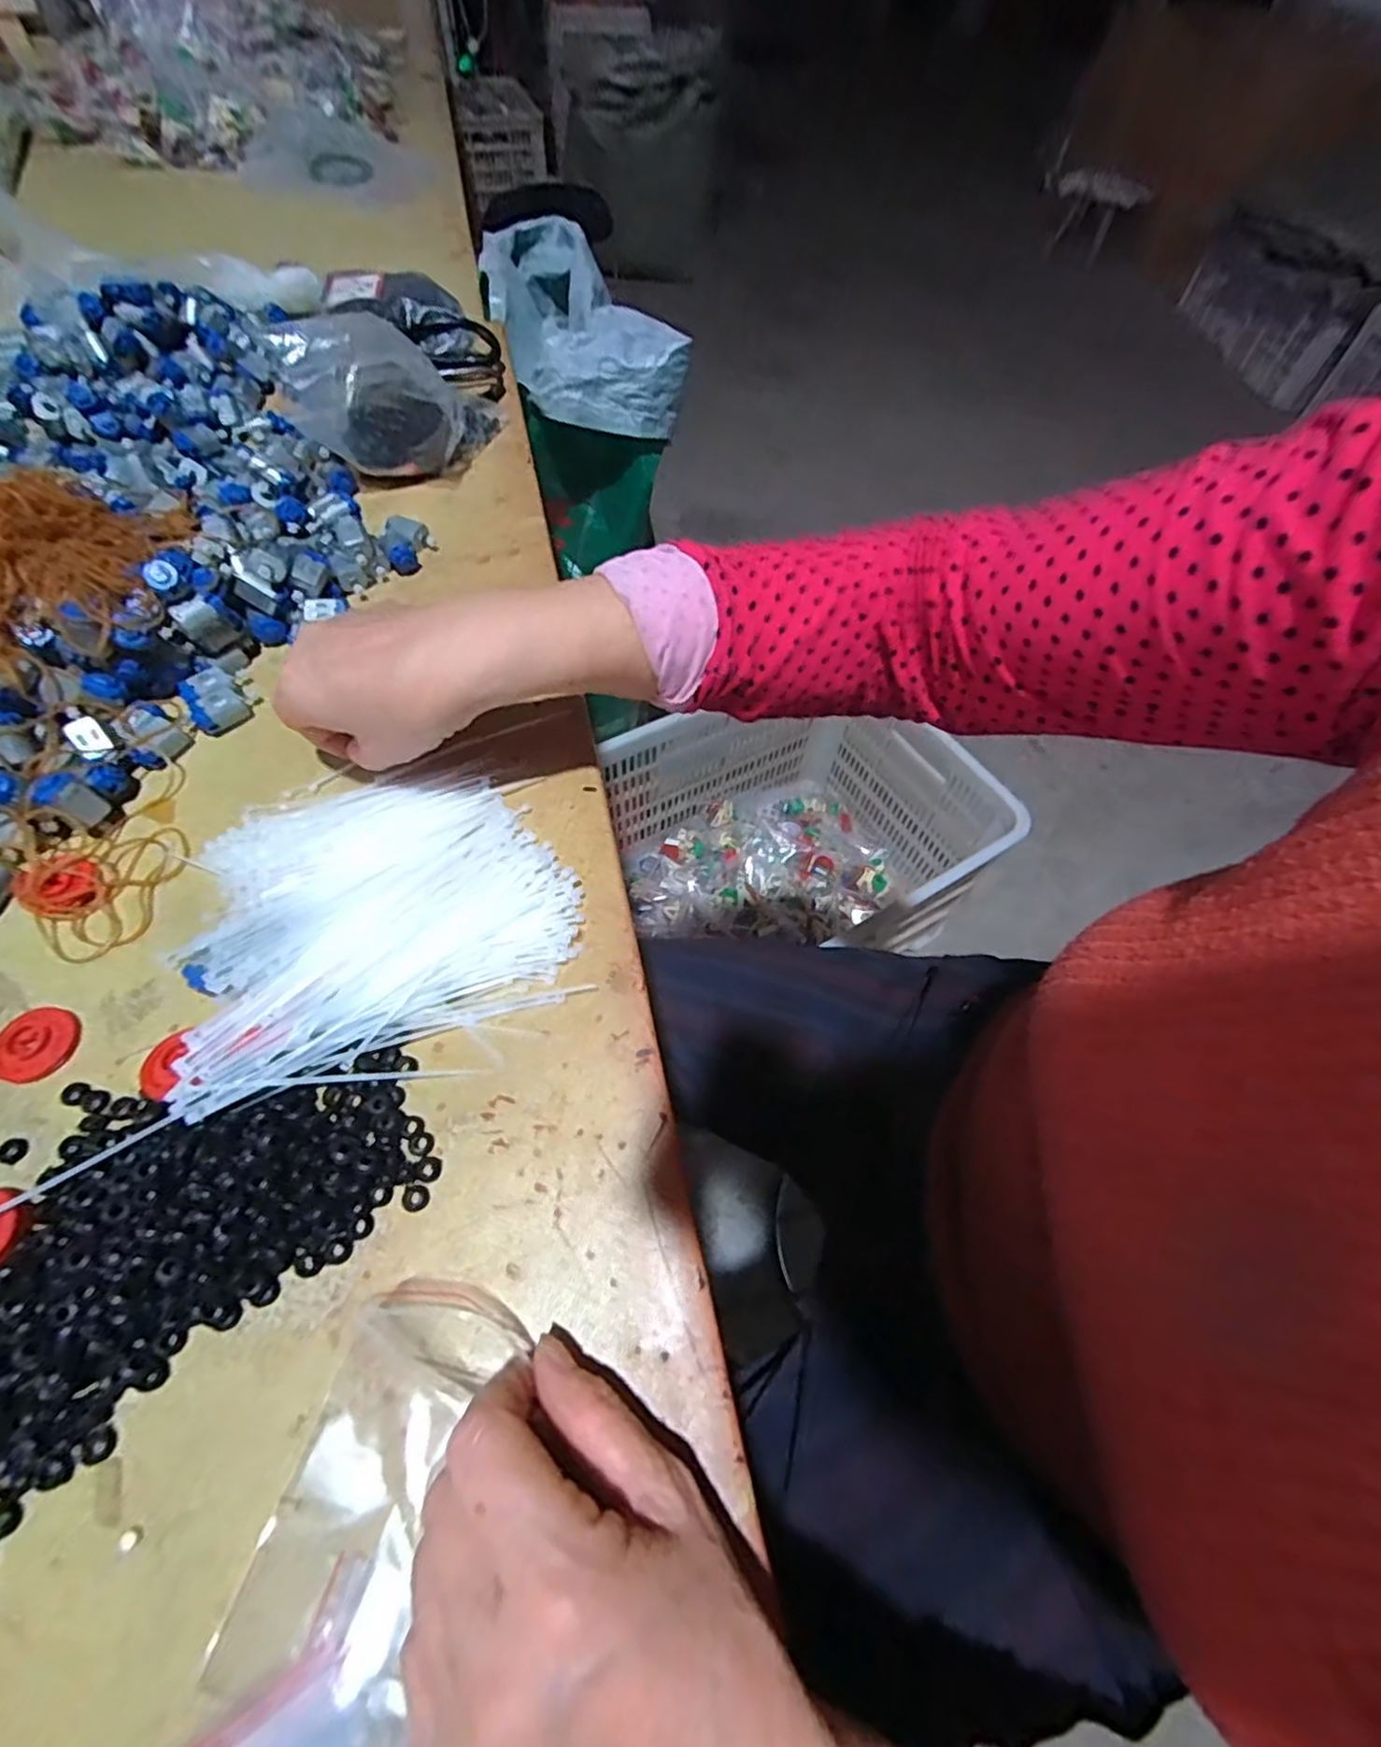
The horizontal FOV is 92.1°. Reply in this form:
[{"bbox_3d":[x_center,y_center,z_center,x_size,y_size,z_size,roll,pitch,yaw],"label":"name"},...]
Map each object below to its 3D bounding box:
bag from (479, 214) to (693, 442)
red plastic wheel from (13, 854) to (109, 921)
[{"bbox_3d":[-0.145,-0.612,0.718,0.141,0.065,0.449,-17,61,-13],"label":"bag"},{"bbox_3d":[-0.312,0.006,0.330,0.035,0.011,0.033,1,59,-2],"label":"red plastic wheel"}]

